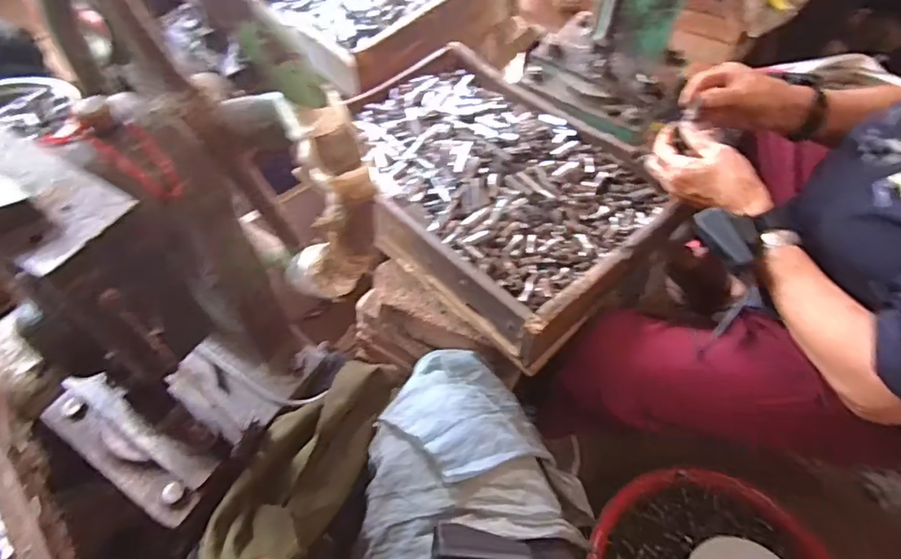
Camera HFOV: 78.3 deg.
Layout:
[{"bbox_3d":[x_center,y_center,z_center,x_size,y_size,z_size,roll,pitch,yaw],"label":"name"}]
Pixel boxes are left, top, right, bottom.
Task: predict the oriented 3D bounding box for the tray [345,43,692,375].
[{"bbox_3d":[0.054,-0.138,0.735,0.326,0.084,0.434,-37,63,-23],"label":"tray"}]

